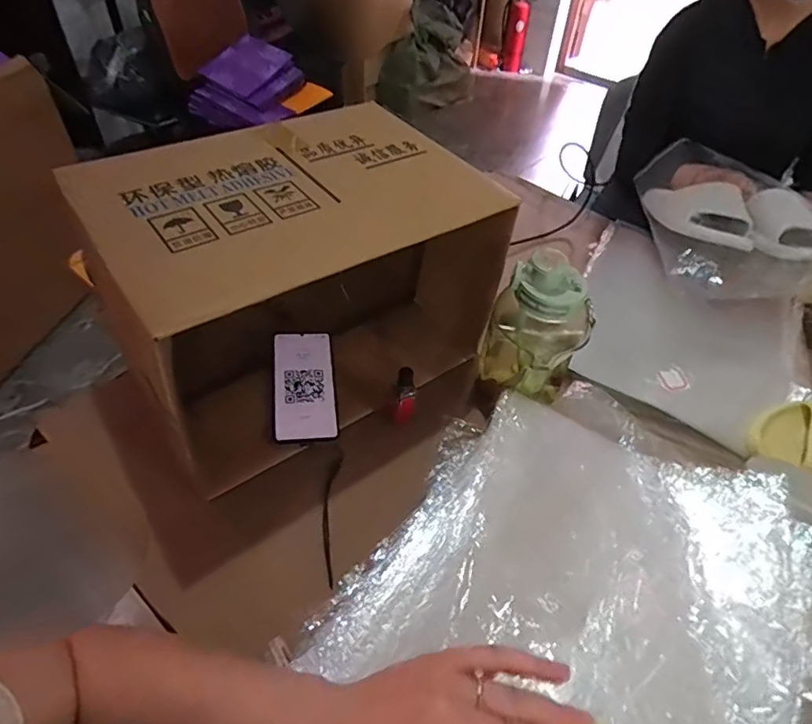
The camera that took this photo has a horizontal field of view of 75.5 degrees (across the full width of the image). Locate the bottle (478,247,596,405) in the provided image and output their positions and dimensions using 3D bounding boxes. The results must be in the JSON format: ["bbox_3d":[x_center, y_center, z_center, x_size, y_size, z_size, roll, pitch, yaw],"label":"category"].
[{"bbox_3d":[0.148,-0.036,0.612,0.087,0.199,0.105,-26,54,-25],"label":"bottle"}]

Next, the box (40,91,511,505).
[{"bbox_3d":[-0.113,-0.087,0.644,0.404,0.293,0.268,-27,54,-26],"label":"box"}]

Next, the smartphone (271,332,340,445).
[{"bbox_3d":[-0.124,0.027,0.639,0.074,0.009,0.149,-3,56,-10],"label":"smartphone"}]

